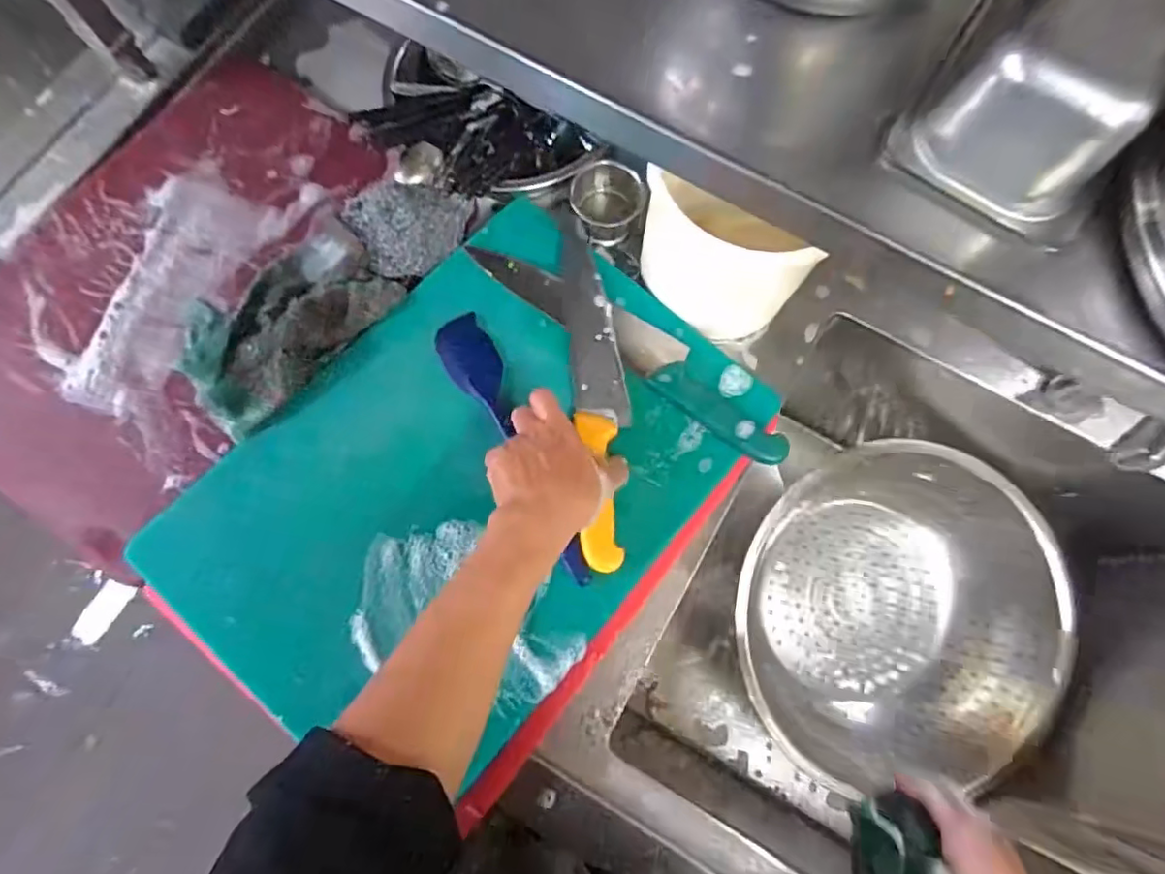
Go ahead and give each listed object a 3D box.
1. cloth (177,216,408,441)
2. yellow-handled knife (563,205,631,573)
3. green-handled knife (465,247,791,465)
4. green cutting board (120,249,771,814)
[{"bbox_3d":[-0.290,-0.118,0.562,0.203,0.039,0.147,-44,80,-11],"label":"cloth"},{"bbox_3d":[0.015,-0.058,0.554,0.049,0.013,0.352,-5,72,0],"label":"yellow-handled knife"},{"bbox_3d":[0.046,-0.092,0.575,0.353,0.020,0.055,37,77,8],"label":"green-handled knife"},{"bbox_3d":[-0.093,0.034,0.534,0.342,0.019,0.492,42,77,9],"label":"green cutting board"}]

